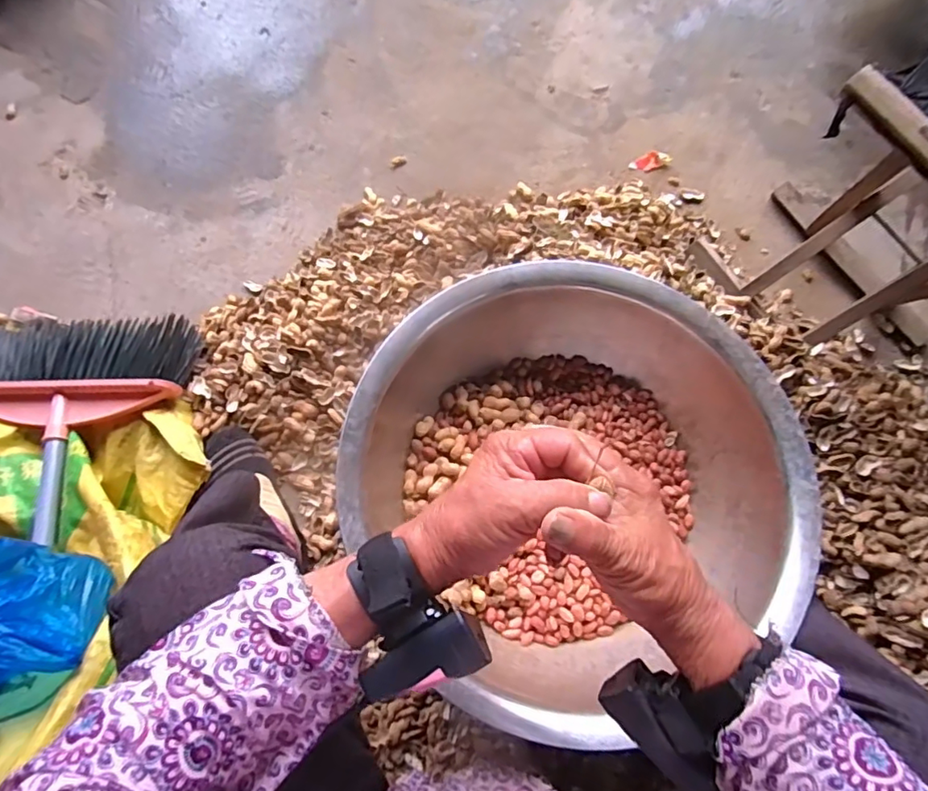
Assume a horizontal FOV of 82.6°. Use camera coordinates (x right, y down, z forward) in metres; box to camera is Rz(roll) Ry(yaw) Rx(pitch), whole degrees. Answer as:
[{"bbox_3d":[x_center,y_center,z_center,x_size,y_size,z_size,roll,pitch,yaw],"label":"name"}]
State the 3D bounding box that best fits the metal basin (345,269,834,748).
[{"bbox_3d":[0.113,0.095,0.571,0.455,0.196,0.415,0,75,-1],"label":"metal basin"}]

